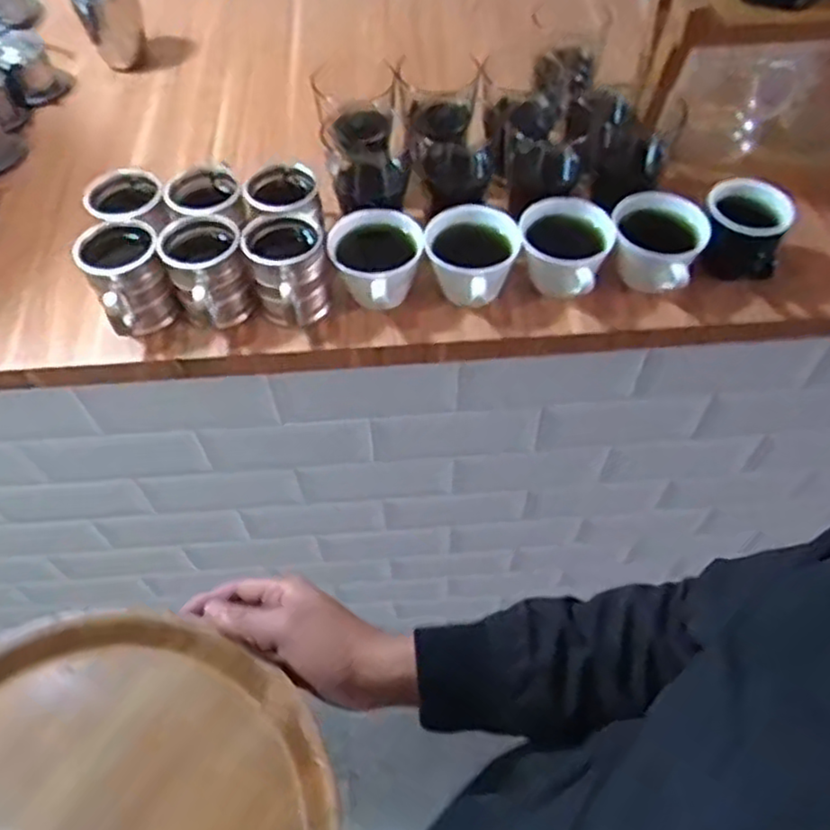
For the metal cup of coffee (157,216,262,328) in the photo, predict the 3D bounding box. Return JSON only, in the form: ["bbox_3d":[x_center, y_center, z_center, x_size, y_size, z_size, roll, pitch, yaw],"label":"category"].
[{"bbox_3d":[-0.197,-0.136,0.691,0.070,0.086,0.080,-29,60,-17],"label":"metal cup of coffee"}]

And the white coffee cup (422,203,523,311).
[{"bbox_3d":[0.054,-0.152,0.713,0.092,0.073,0.110,19,58,14],"label":"white coffee cup"}]

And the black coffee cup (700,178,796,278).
[{"bbox_3d":[0.323,-0.178,0.714,0.075,0.070,0.090,18,58,13],"label":"black coffee cup"}]

